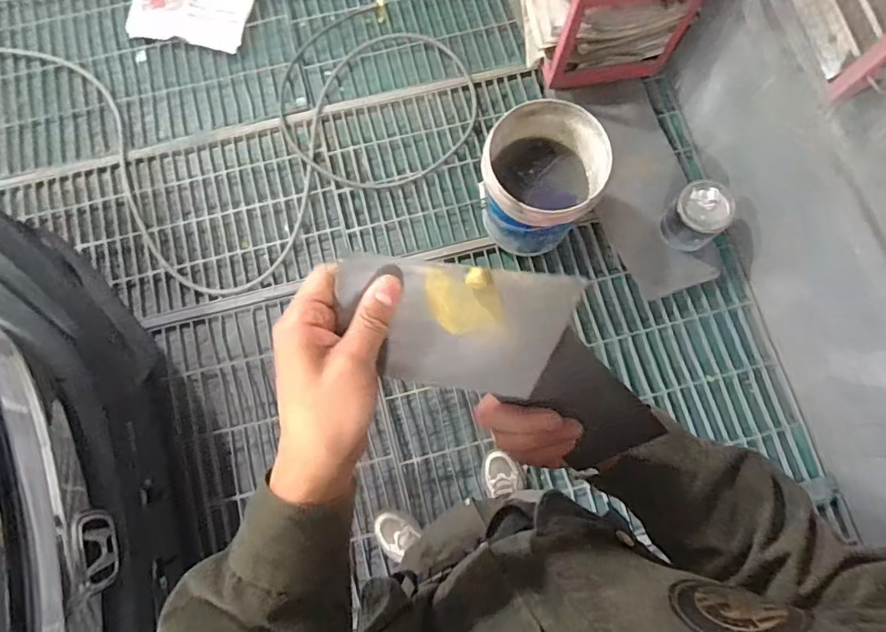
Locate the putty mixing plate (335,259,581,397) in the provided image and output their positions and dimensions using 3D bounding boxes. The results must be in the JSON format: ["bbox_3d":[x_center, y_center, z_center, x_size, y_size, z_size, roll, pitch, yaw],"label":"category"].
[{"bbox_3d":[0.006,0.007,0.313,0.136,0.009,0.073,7,98,7],"label":"putty mixing plate"}]

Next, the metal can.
[{"bbox_3d":[0.724,-0.285,1.509,0.154,0.150,0.144,42,81,8],"label":"metal can"}]

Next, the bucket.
[{"bbox_3d":[0.257,-0.362,1.442,0.293,0.339,0.306,0,78,0],"label":"bucket"}]

